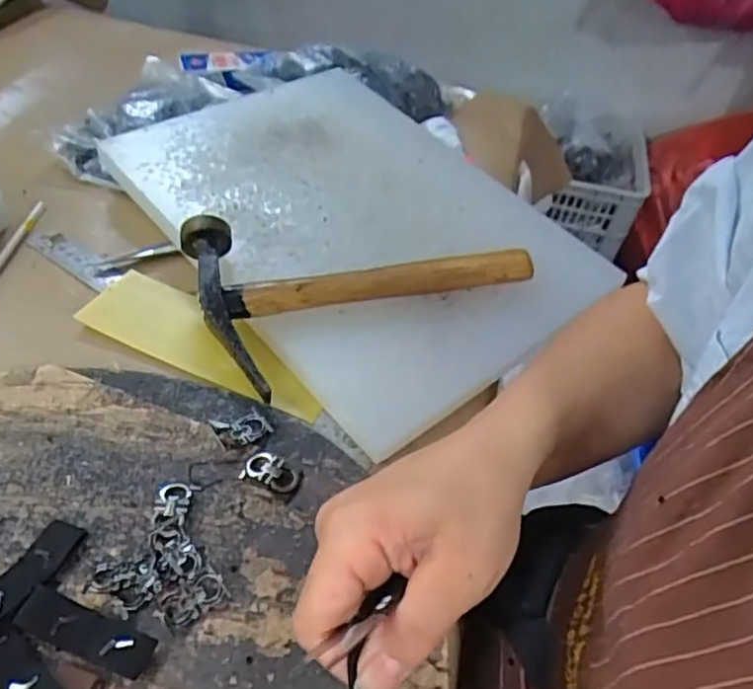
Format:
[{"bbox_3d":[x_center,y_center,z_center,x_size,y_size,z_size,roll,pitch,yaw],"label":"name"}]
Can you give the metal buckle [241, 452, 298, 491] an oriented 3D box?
[{"bbox_3d":[-0.058,0.070,0.368,0.031,0.006,0.020,21,48,12],"label":"metal buckle"}]

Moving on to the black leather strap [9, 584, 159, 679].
[{"bbox_3d":[-0.132,0.130,0.296,0.062,0.006,0.020,21,57,9],"label":"black leather strap"}]

